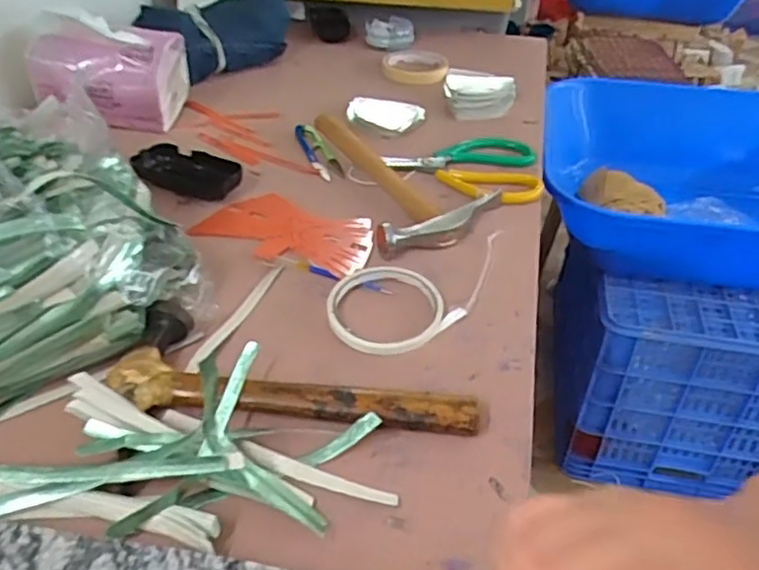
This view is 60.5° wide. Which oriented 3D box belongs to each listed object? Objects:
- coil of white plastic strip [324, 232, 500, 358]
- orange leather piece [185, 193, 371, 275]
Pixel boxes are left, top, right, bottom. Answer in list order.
[{"bbox_3d":[0.042,-0.003,0.531,0.193,0.011,0.094,-26,47,-31],"label":"coil of white plastic strip"},{"bbox_3d":[-0.078,-0.048,0.589,0.150,0.009,0.092,17,40,17],"label":"orange leather piece"}]

